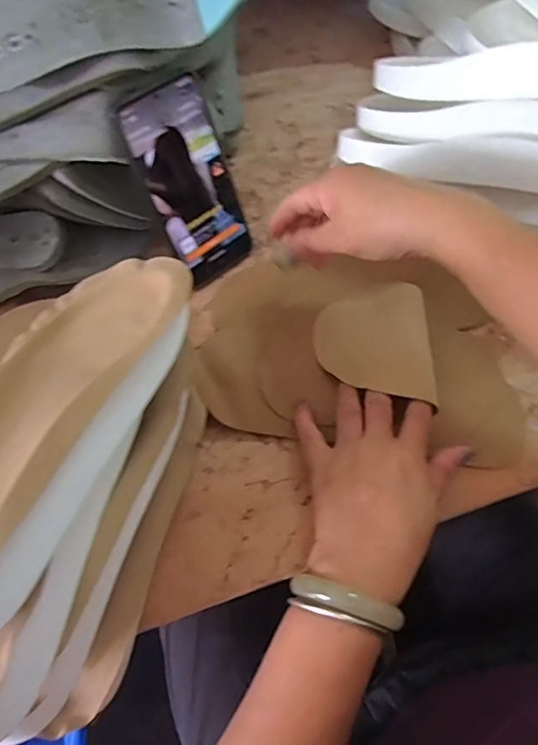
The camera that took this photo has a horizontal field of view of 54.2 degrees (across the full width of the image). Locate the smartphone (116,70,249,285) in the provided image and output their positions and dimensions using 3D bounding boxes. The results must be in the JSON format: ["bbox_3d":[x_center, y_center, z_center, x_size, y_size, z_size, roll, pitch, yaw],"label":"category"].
[{"bbox_3d":[-0.062,-0.152,0.438,0.075,0.157,0.010,-44,47,-19],"label":"smartphone"}]

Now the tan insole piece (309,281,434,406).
[{"bbox_3d":[0.082,-0.023,0.427,0.089,0.011,0.098,-5,68,12],"label":"tan insole piece"}]

